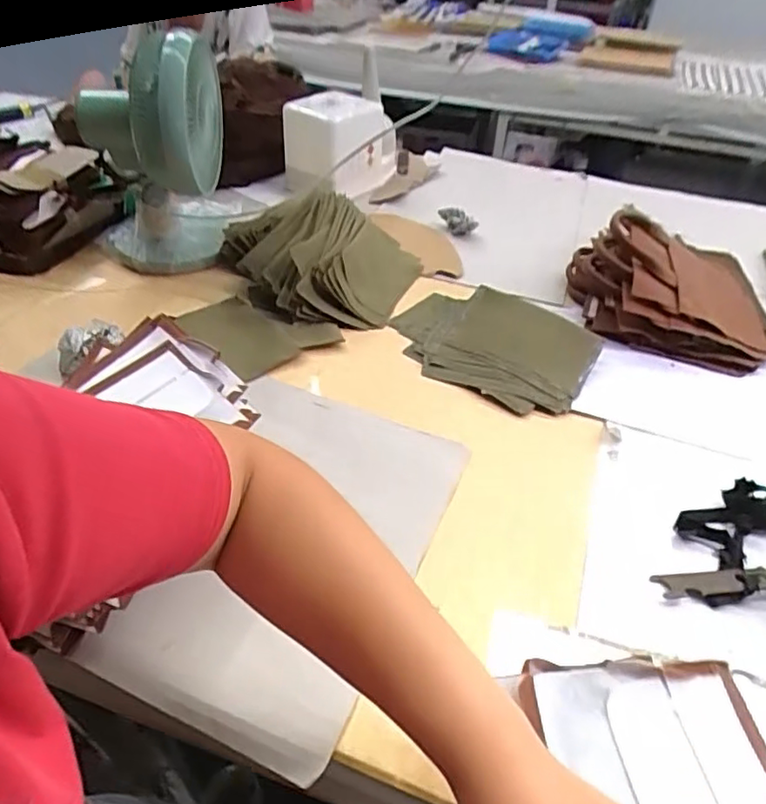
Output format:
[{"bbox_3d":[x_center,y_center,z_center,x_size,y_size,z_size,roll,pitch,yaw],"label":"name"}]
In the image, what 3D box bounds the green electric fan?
[{"bbox_3d":[-0.355,-0.402,0.911,0.194,0.285,0.248,-6,42,-10],"label":"green electric fan"}]

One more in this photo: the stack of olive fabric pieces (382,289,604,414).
[{"bbox_3d":[0.137,-0.085,0.777,0.273,0.050,0.186,25,46,23],"label":"stack of olive fabric pieces"}]

